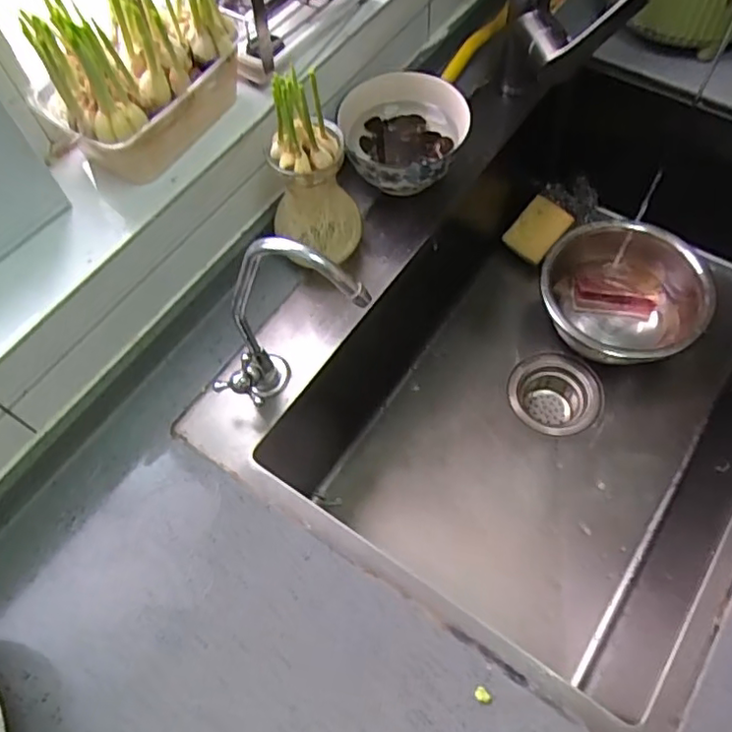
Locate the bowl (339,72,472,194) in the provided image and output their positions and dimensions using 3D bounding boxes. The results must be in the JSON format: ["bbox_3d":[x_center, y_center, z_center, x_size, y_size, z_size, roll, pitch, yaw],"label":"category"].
[{"bbox_3d":[0.041,-0.229,0.645,0.123,0.082,0.113,-1,62,3],"label":"bowl"}]

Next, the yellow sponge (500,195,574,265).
[{"bbox_3d":[0.229,-0.182,0.840,0.060,0.079,0.018,33,40,-3],"label":"yellow sponge"}]

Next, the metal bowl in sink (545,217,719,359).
[{"bbox_3d":[0.307,-0.080,0.756,0.183,0.082,0.172,-1,62,3],"label":"metal bowl in sink"}]

